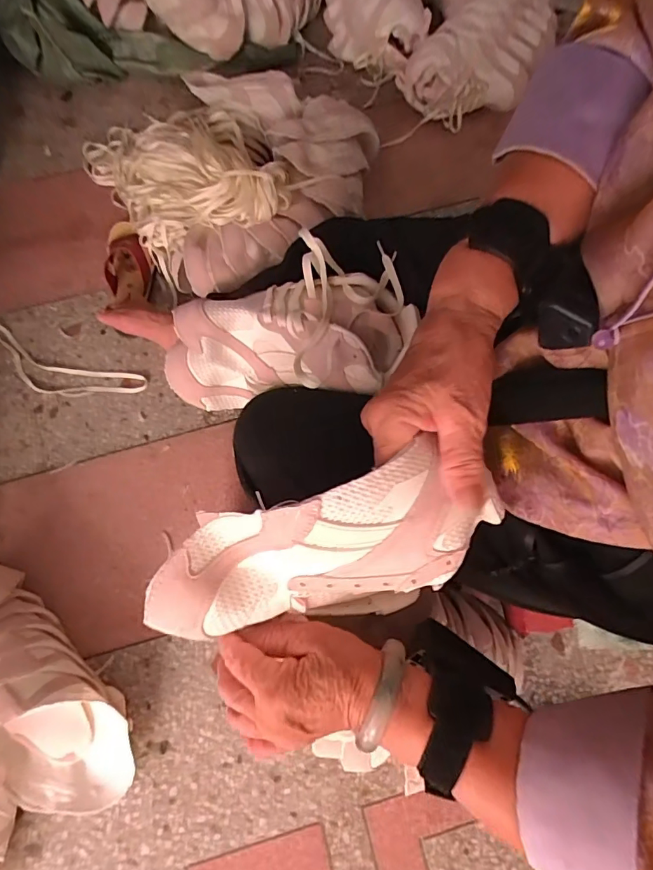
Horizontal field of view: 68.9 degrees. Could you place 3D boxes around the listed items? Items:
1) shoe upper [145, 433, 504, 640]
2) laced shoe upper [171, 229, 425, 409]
[{"bbox_3d":[-0.007,0.075,0.289,0.196,0.096,0.074,-21,73,11],"label":"shoe upper"},{"bbox_3d":[-0.041,-0.107,0.490,0.259,0.108,0.135,-1,73,0],"label":"laced shoe upper"}]

